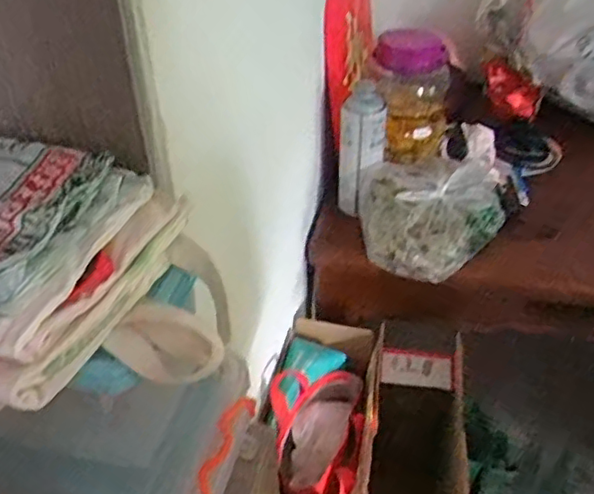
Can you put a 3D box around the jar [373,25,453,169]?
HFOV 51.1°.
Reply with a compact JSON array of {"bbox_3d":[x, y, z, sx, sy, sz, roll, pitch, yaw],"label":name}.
[{"bbox_3d":[0.221,-0.286,1.200,0.147,0.199,0.169,3,38,5],"label":"jar"}]

